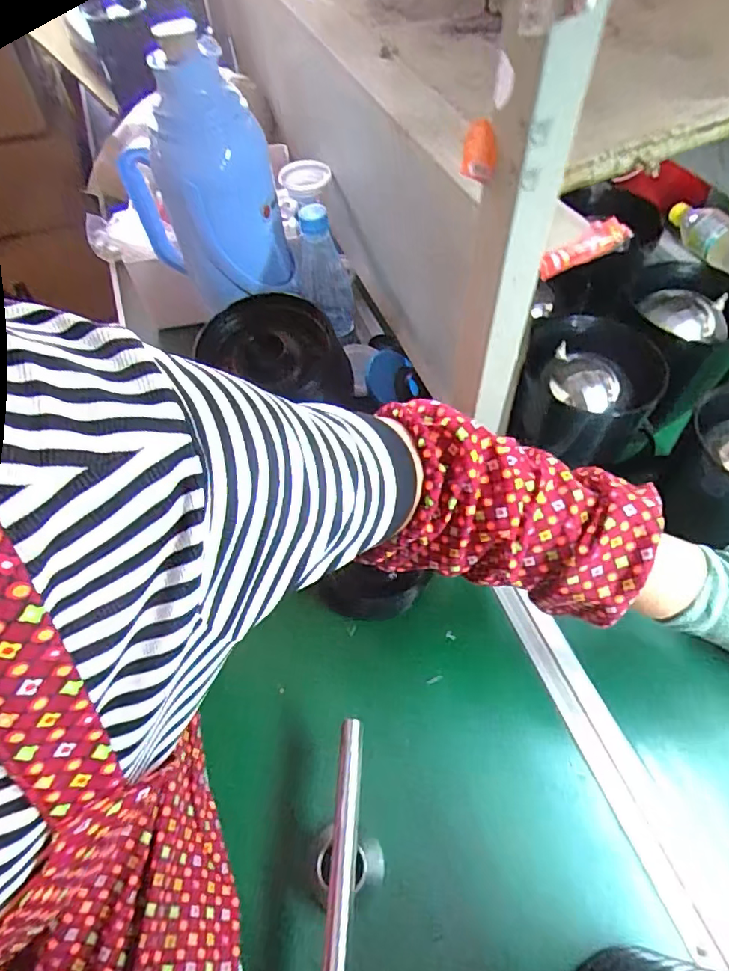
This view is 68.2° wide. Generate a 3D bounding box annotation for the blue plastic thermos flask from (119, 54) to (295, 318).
[{"bbox_3d":[-0.178,-0.329,0.601,0.157,0.232,0.121,-19,57,-11],"label":"blue plastic thermos flask"}]

